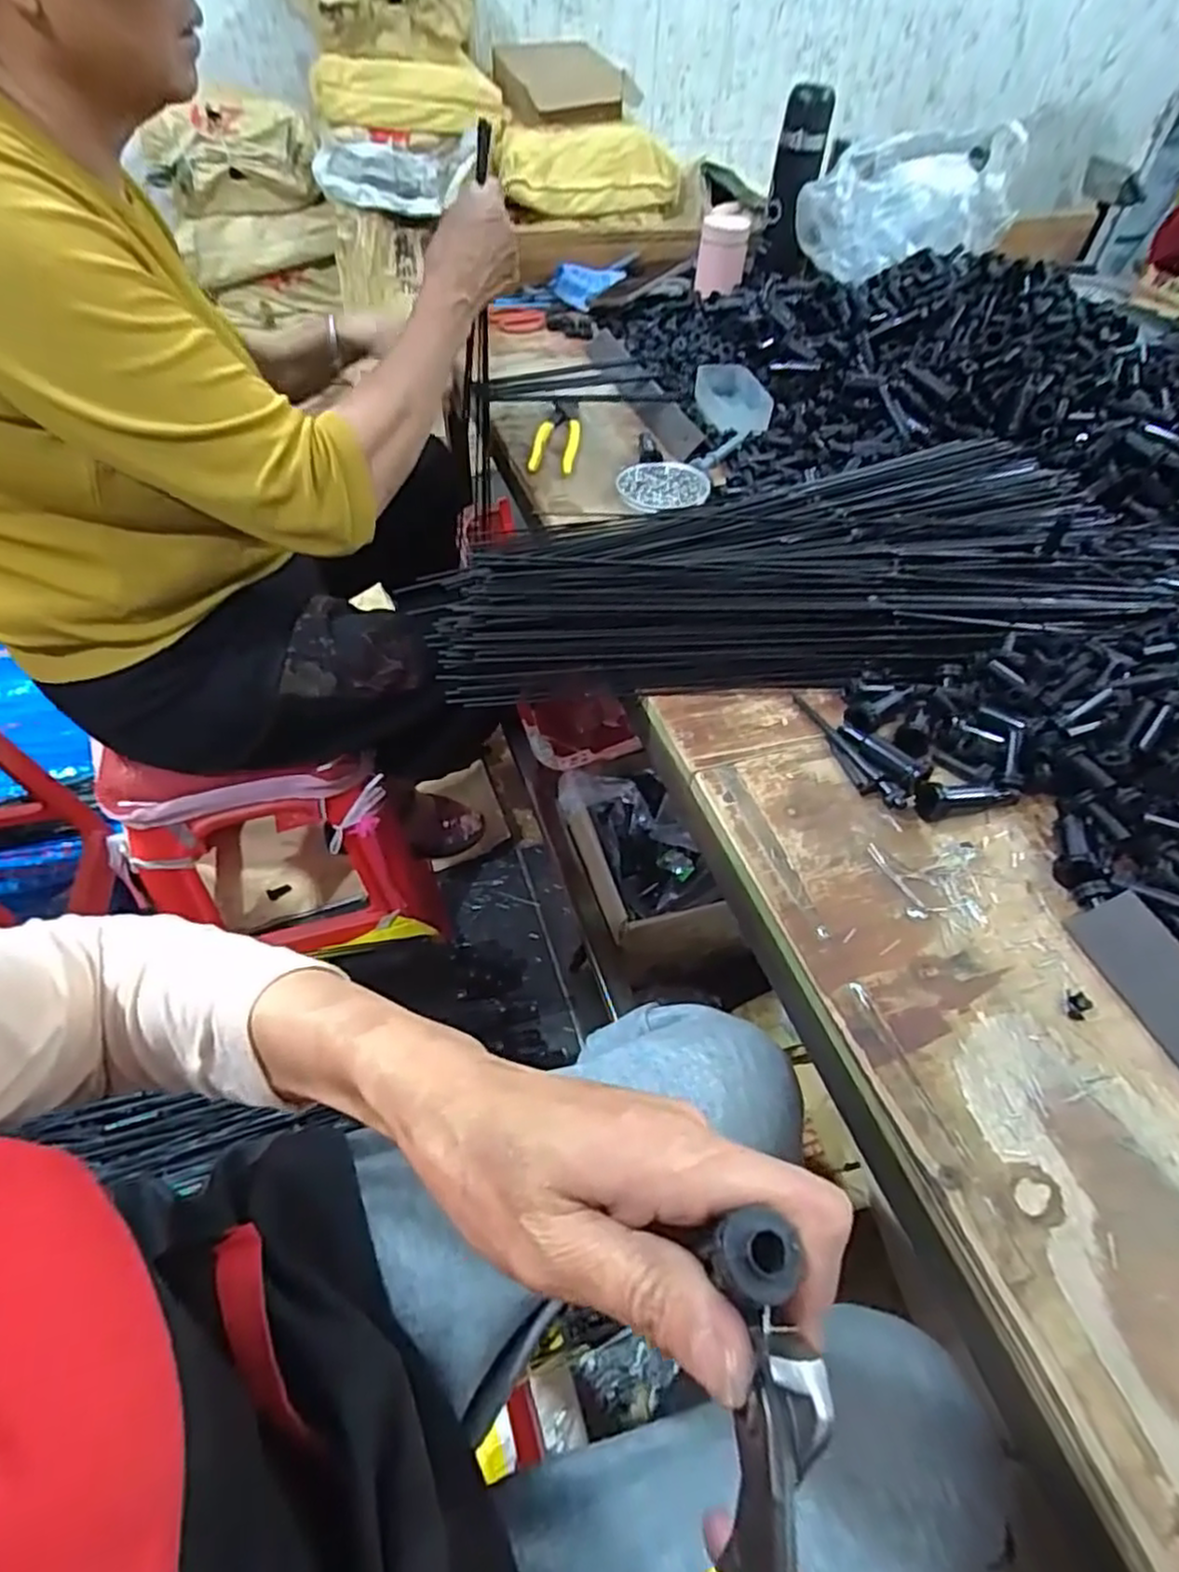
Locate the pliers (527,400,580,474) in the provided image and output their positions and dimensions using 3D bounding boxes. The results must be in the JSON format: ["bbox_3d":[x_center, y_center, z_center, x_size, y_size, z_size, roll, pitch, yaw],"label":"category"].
[{"bbox_3d":[-0.035,-0.380,0.774,0.044,0.019,0.136,6,50,2],"label":"pliers"}]

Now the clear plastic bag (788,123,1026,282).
[{"bbox_3d":[0.423,-0.781,0.954,0.219,0.129,0.273,33,56,22],"label":"clear plastic bag"}]

